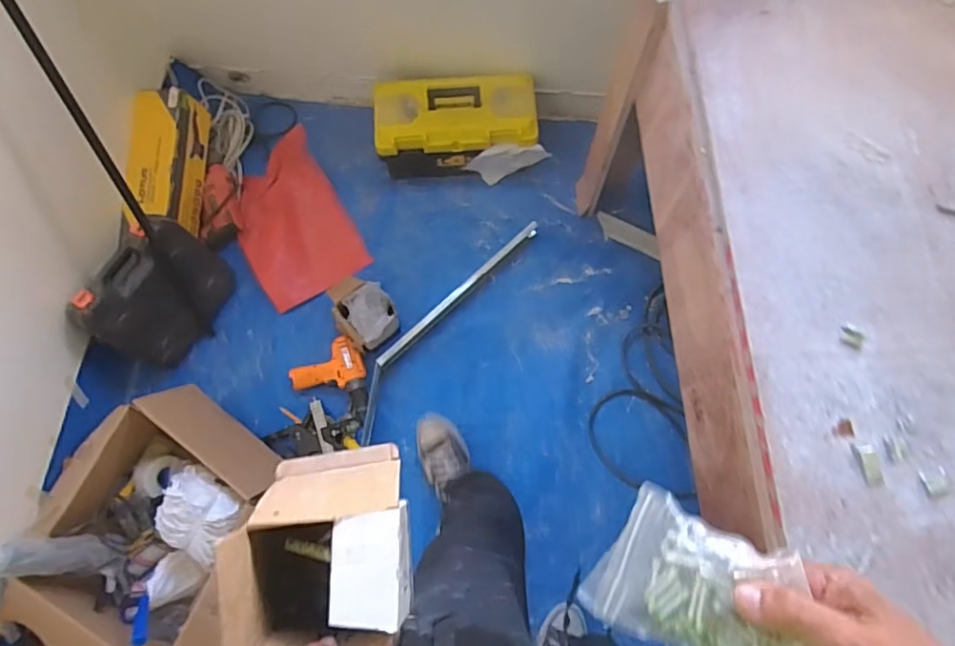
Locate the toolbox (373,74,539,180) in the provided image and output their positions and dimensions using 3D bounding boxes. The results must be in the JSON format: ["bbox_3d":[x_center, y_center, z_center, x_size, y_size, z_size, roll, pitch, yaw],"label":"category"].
[{"bbox_3d":[-0.051,-0.489,1.497,0.401,0.218,0.162,-3,73,-1],"label":"toolbox"}]

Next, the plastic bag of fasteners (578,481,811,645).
[{"bbox_3d":[0.148,0.178,0.378,0.145,0.021,0.095,19,86,40],"label":"plastic bag of fasteners"}]

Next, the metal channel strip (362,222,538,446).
[{"bbox_3d":[-0.091,-0.008,1.452,0.107,0.038,0.703,36,77,10],"label":"metal channel strip"}]

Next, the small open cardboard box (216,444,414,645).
[{"bbox_3d":[-0.135,0.206,0.524,0.132,0.153,0.183,-9,73,0],"label":"small open cardboard box"}]

